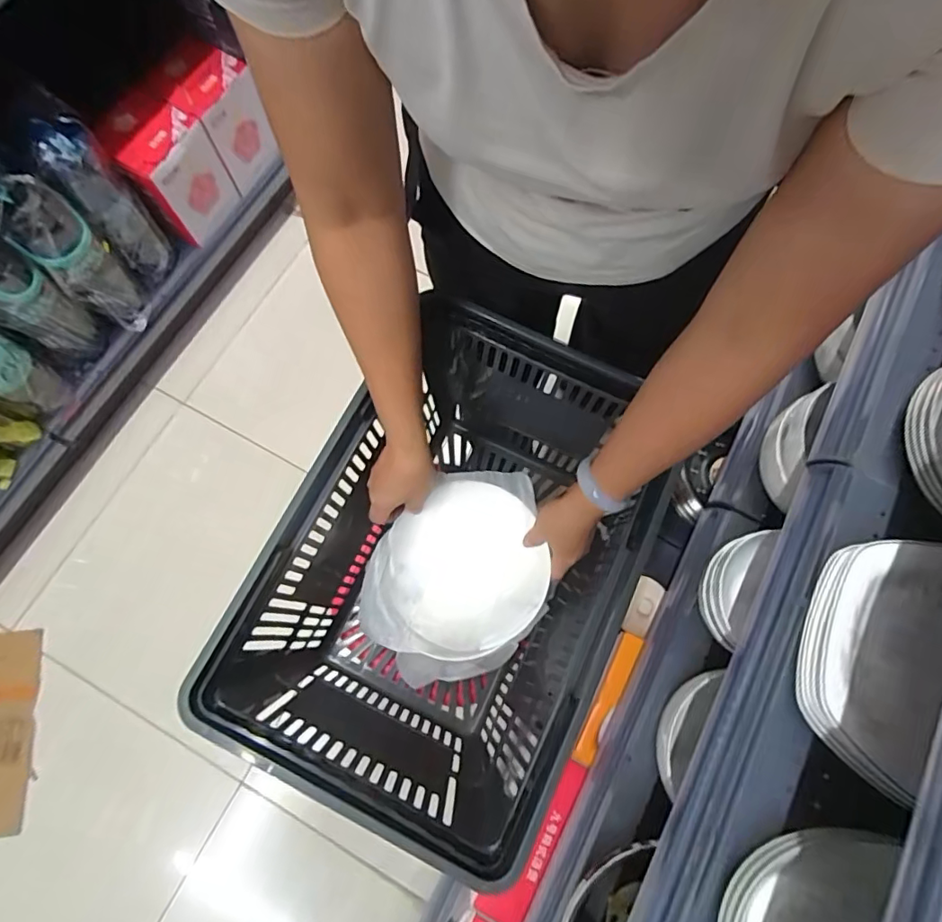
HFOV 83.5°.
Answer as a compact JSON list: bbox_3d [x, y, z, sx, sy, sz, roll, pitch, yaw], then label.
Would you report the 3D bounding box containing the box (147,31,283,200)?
[{"bbox_3d":[-0.548,-0.742,1.145,0.154,0.216,0.154,39,77,9],"label":"box"}]

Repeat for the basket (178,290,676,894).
[{"bbox_3d":[-0.015,0.117,0.612,0.322,0.256,0.467,26,75,6],"label":"basket"}]

